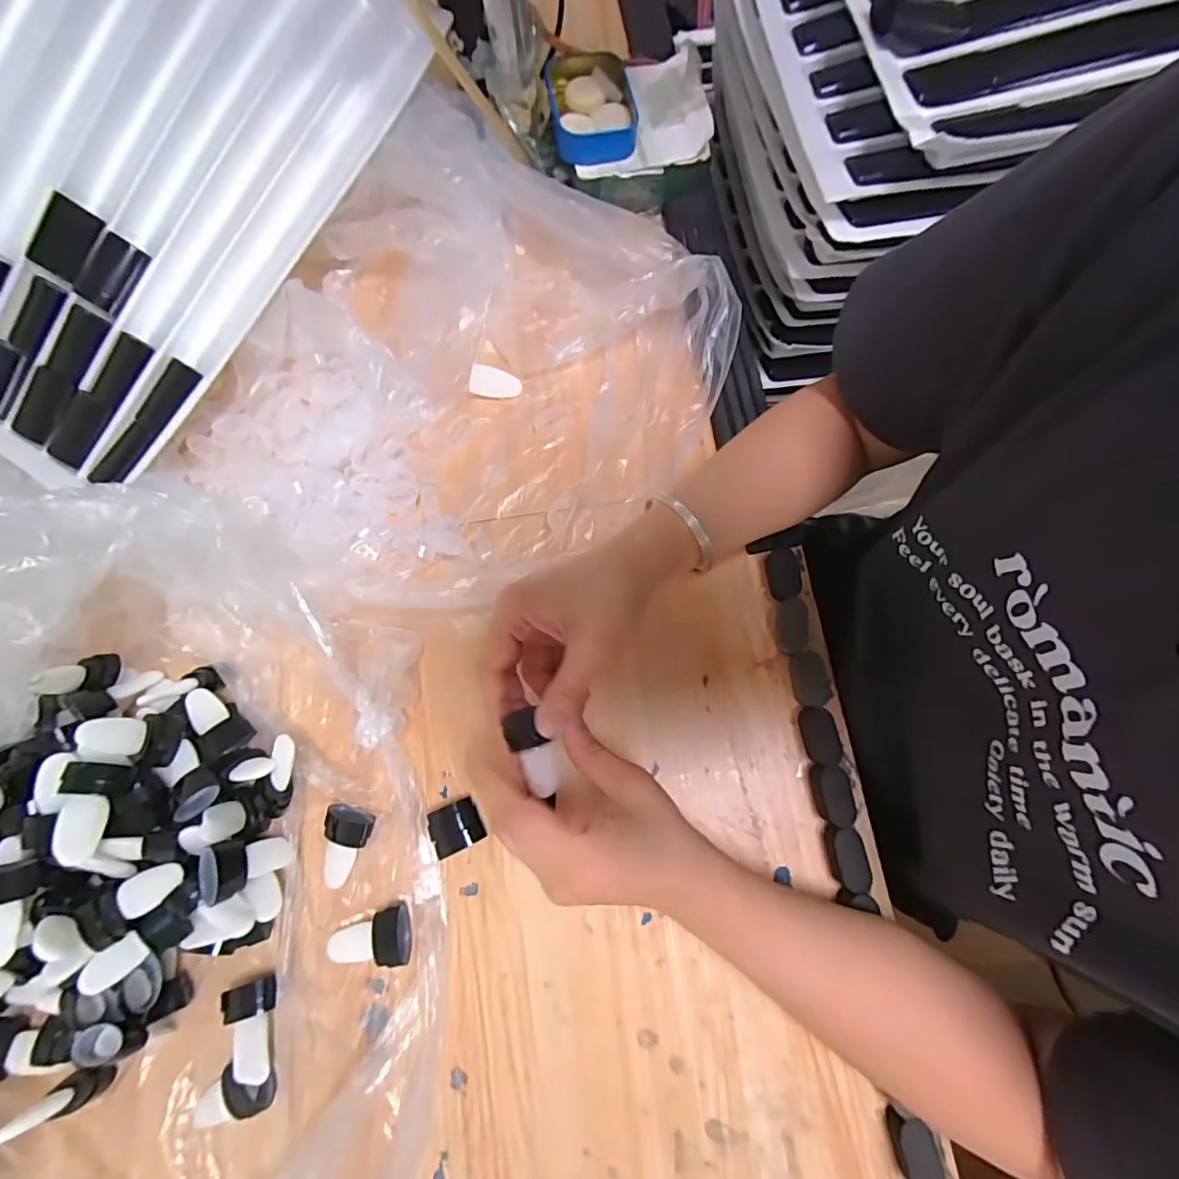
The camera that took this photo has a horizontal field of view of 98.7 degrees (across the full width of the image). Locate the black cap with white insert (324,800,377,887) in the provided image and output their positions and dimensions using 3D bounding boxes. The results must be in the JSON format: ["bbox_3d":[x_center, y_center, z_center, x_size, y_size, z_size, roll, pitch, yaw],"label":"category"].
[{"bbox_3d":[-0.167,0.172,0.338,0.033,0.015,0.049,17,77,6],"label":"black cap with white insert"}]

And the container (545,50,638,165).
[{"bbox_3d":[0.003,-0.412,0.430,0.072,0.024,0.096,-8,74,0],"label":"container"}]

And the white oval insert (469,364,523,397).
[{"bbox_3d":[-0.079,-0.175,0.426,0.043,0.004,0.024,5,95,-5],"label":"white oval insert"}]

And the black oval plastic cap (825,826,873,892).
[{"bbox_3d":[0.162,0.168,0.321,0.019,0.022,0.038,-11,76,-1],"label":"black oval plastic cap"}]

